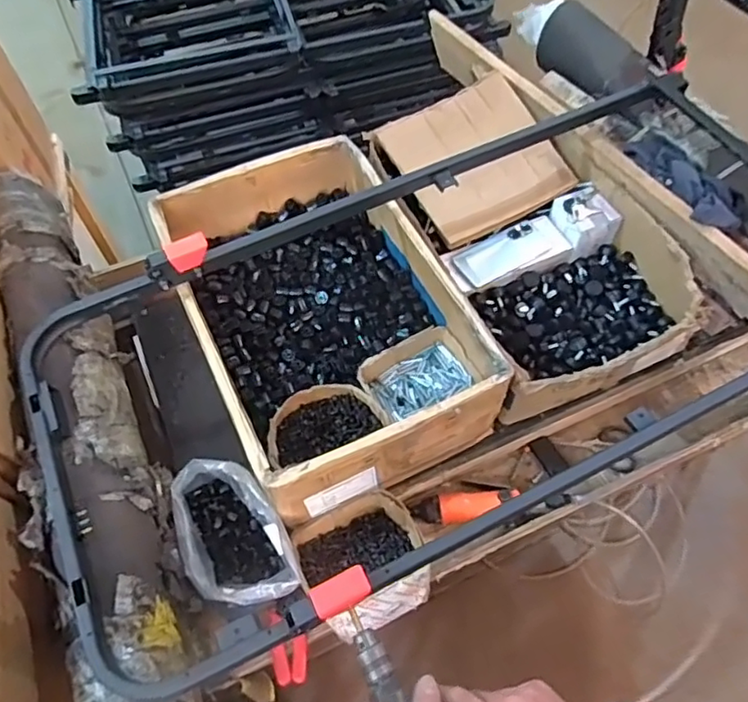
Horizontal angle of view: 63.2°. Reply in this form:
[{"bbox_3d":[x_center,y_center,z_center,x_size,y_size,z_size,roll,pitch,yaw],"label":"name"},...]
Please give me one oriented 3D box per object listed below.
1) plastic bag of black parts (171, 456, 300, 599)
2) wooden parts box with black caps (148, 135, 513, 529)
[{"bbox_3d":[-0.184,0.241,0.789,0.119,0.097,0.189,-28,62,-14],"label":"plastic bag of black parts"},{"bbox_3d":[-0.082,-0.062,0.920,0.343,0.157,0.533,-24,61,-12],"label":"wooden parts box with black caps"}]

